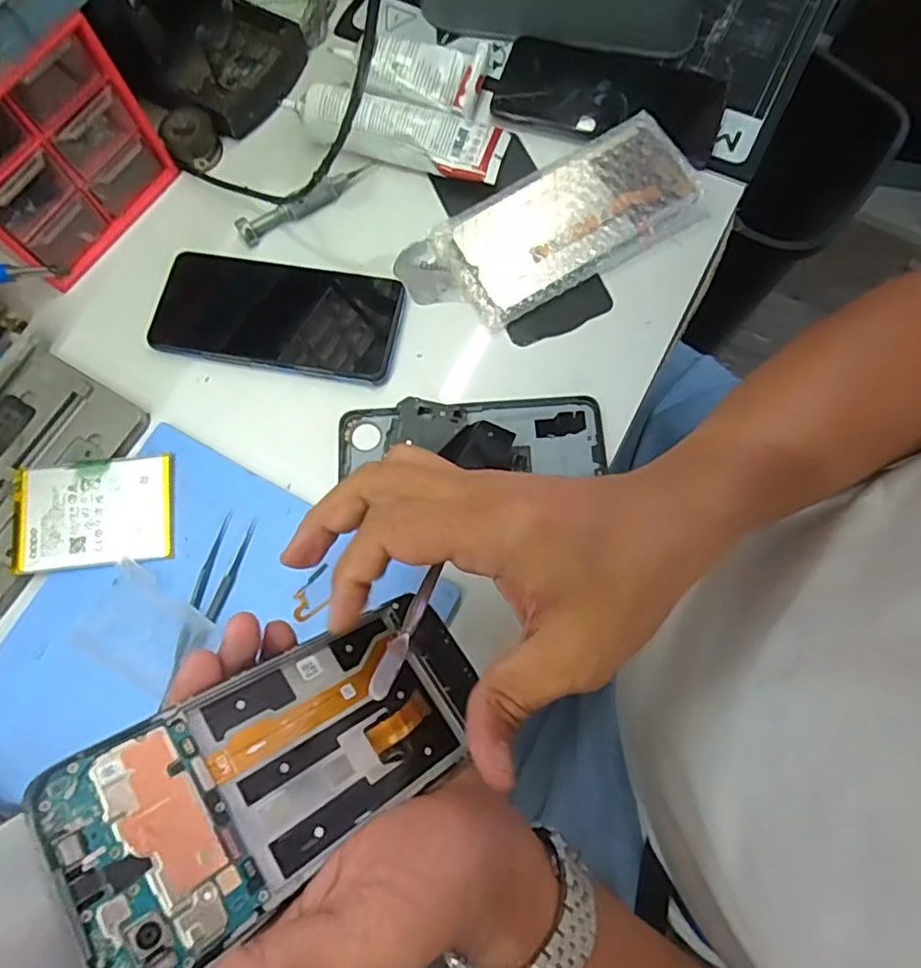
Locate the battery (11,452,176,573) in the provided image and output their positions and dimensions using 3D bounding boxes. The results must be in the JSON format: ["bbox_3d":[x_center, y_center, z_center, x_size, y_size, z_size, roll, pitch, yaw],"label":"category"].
[{"bbox_3d":[-0.220,0.017,0.373,0.091,0.004,0.062,-6,76,-4],"label":"battery"}]

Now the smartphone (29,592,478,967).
[{"bbox_3d":[-0.057,0.096,0.227,0.155,0.008,0.070,-21,71,-45],"label":"smartphone"}]

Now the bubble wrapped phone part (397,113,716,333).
[{"bbox_3d":[0.059,-0.172,0.418,0.199,0.019,0.089,-29,76,-6],"label":"bubble wrapped phone part"}]

